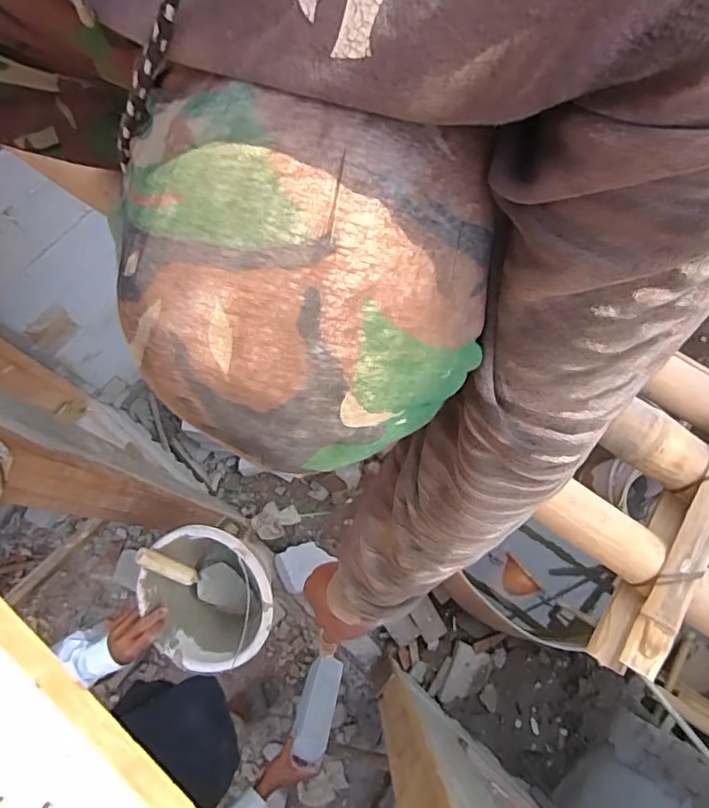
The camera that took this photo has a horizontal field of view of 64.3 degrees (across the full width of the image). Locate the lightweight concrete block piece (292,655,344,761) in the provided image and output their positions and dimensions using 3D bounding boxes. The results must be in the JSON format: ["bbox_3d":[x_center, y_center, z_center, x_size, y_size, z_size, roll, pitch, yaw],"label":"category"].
[{"bbox_3d":[-0.102,0.829,1.550,0.097,0.072,0.270,9,31,4],"label":"lightweight concrete block piece"}]

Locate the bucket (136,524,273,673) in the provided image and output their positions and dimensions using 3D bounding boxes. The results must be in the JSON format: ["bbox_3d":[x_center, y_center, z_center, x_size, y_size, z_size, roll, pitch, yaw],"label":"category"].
[{"bbox_3d":[-0.270,0.367,1.079,0.218,0.204,0.255,-31,74,-8],"label":"bucket"}]

